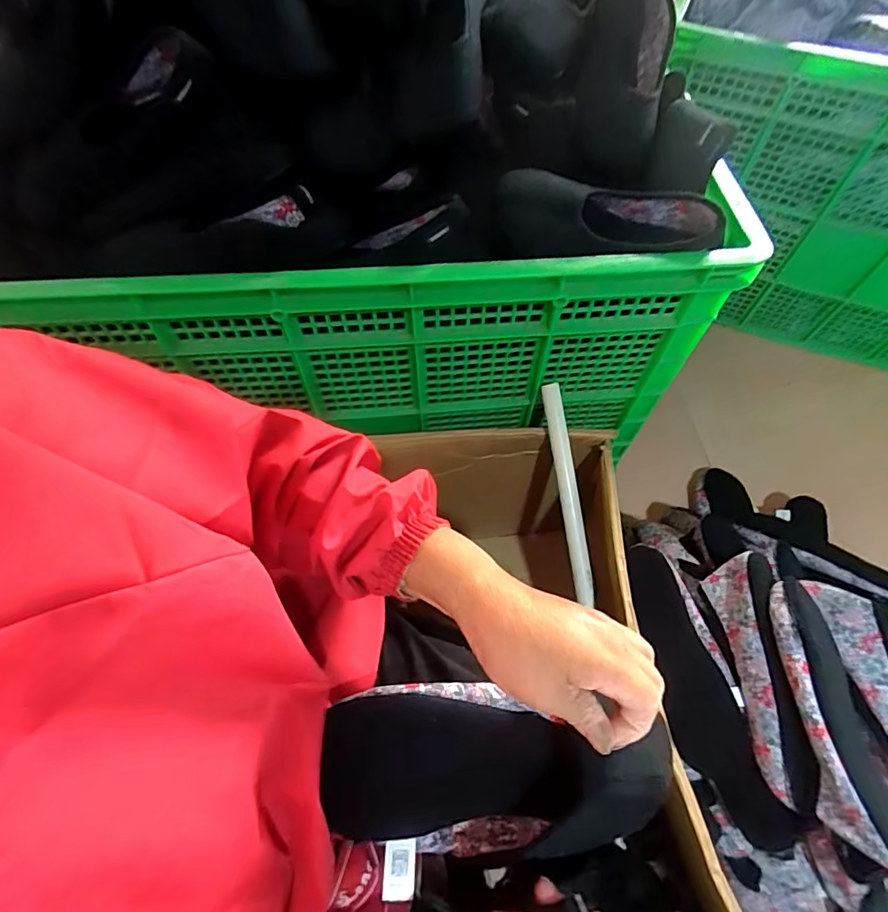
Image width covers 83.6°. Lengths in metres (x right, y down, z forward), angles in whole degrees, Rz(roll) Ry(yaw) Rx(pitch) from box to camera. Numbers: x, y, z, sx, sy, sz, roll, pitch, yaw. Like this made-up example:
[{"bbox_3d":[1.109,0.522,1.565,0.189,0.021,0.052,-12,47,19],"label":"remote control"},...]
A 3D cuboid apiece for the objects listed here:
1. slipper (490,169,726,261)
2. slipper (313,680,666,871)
[{"bbox_3d":[0.165,-0.242,0.520,0.232,0.065,0.105,3,60,2],"label":"slipper"},{"bbox_3d":[0.035,0.220,0.347,0.235,0.062,0.102,2,60,7],"label":"slipper"}]

